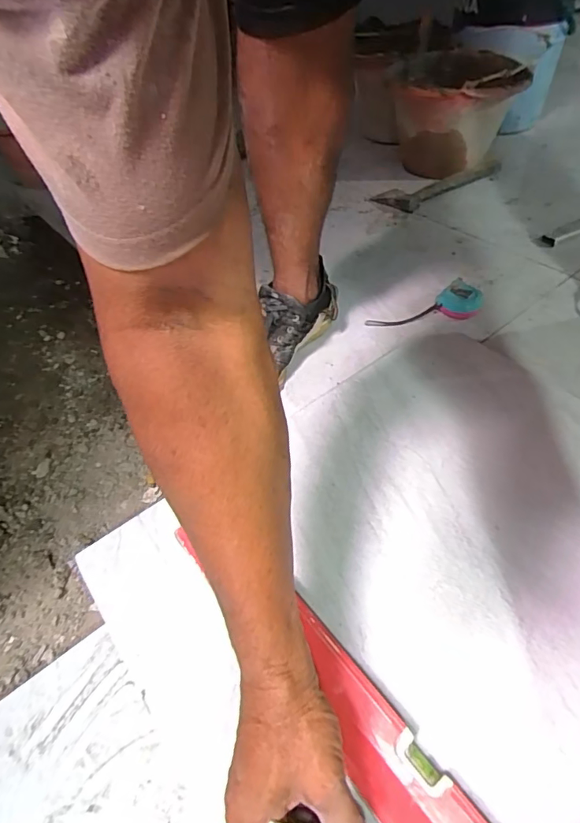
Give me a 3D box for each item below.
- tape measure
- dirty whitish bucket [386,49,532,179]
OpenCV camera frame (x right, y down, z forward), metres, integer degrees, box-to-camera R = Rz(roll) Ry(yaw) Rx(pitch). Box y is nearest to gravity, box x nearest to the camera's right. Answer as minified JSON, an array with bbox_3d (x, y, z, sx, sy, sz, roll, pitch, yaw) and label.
[{"bbox_3d":[0.220,-0.164,0.774,0.176,0.034,0.065,-19,50,-12],"label":"tape measure"},{"bbox_3d":[0.381,-0.693,1.123,0.274,0.201,0.278,1,48,5],"label":"dirty whitish bucket"}]

